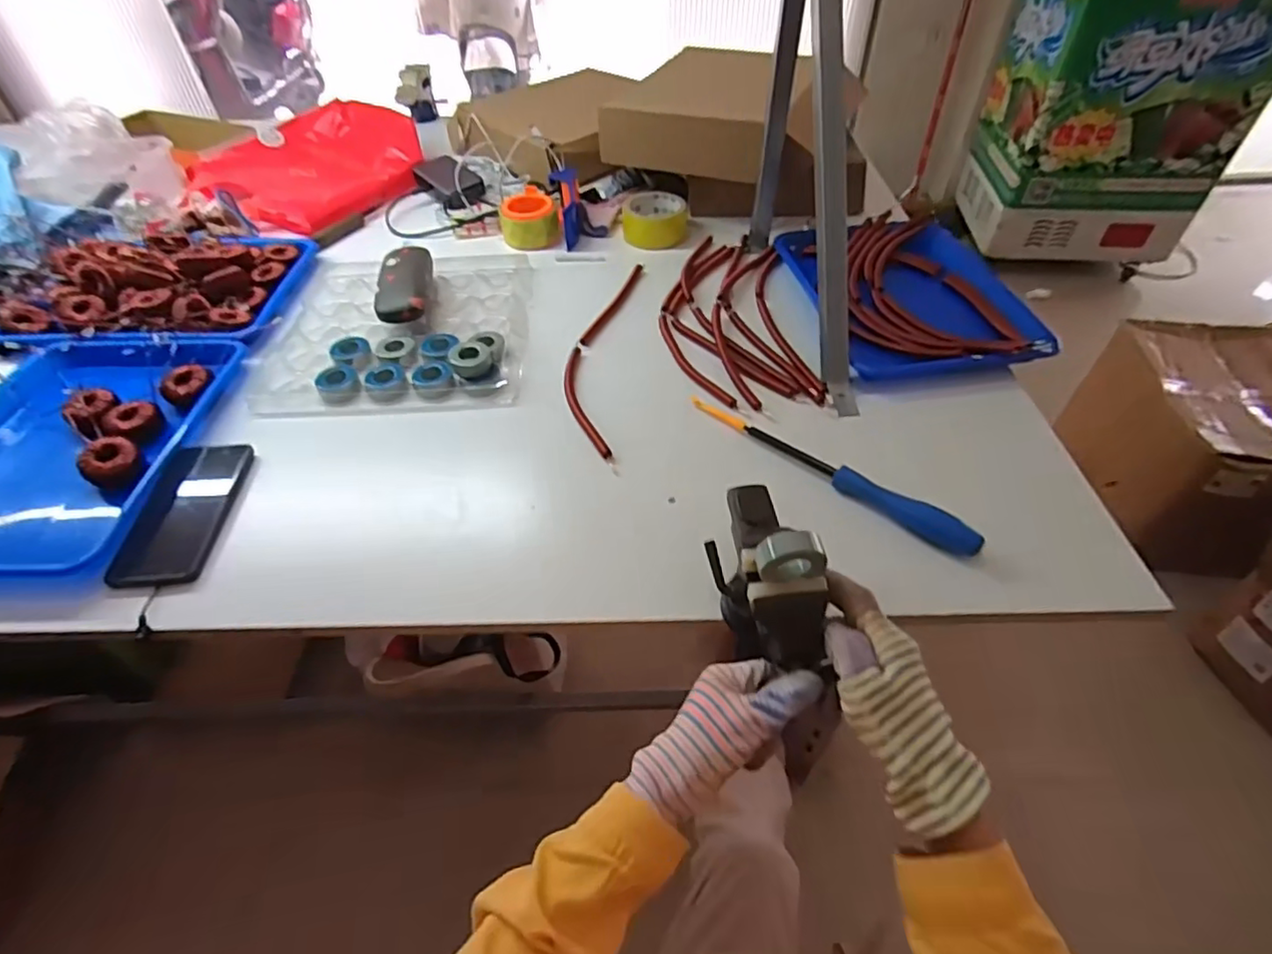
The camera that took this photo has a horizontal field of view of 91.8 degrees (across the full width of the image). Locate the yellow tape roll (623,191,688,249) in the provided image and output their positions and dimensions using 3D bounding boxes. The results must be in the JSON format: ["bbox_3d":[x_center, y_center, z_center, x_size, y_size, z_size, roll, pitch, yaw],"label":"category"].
[{"bbox_3d":[0.028,-0.391,0.935,0.095,0.049,0.095,-2,48,-1],"label":"yellow tape roll"}]

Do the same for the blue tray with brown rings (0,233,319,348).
[{"bbox_3d":[-0.629,-0.267,0.802,0.341,0.049,0.286,-5,48,-3],"label":"blue tray with brown rings"}]

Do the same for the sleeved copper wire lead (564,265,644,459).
[{"bbox_3d":[-0.044,-0.158,0.747,0.069,0.007,0.362,3,48,5],"label":"sleeved copper wire lead"}]

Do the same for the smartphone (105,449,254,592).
[{"bbox_3d":[-0.424,0.028,0.579,0.076,0.015,0.165,-4,48,-2],"label":"smartphone"}]

